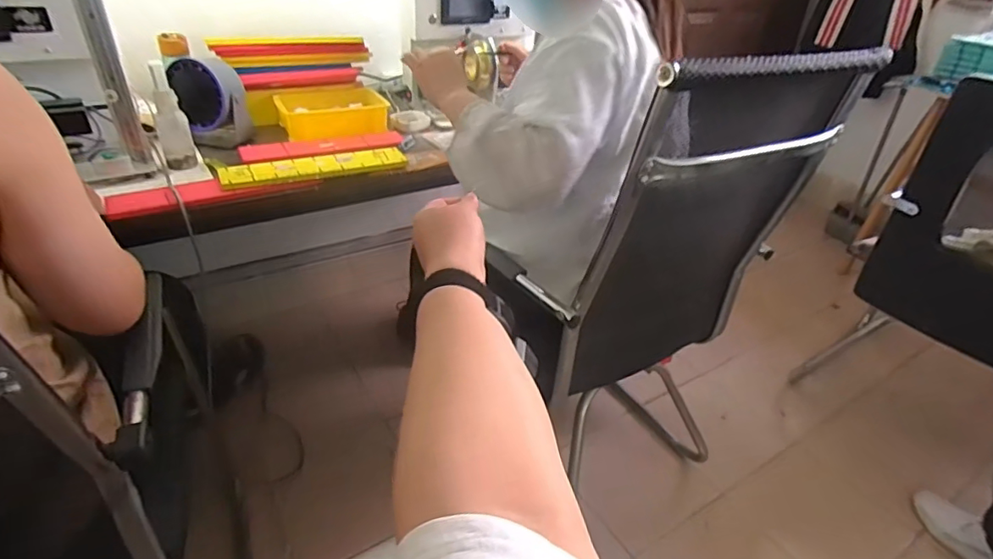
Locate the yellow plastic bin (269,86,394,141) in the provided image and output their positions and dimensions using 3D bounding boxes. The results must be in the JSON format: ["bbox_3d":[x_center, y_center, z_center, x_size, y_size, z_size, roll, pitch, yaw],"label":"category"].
[{"bbox_3d":[-0.379,-0.397,1.246,0.254,0.057,0.170,-13,37,-23],"label":"yellow plastic bin"}]

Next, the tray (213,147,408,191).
[{"bbox_3d":[-0.350,-0.225,1.030,0.342,0.017,0.088,-13,37,-23],"label":"tray"}]

